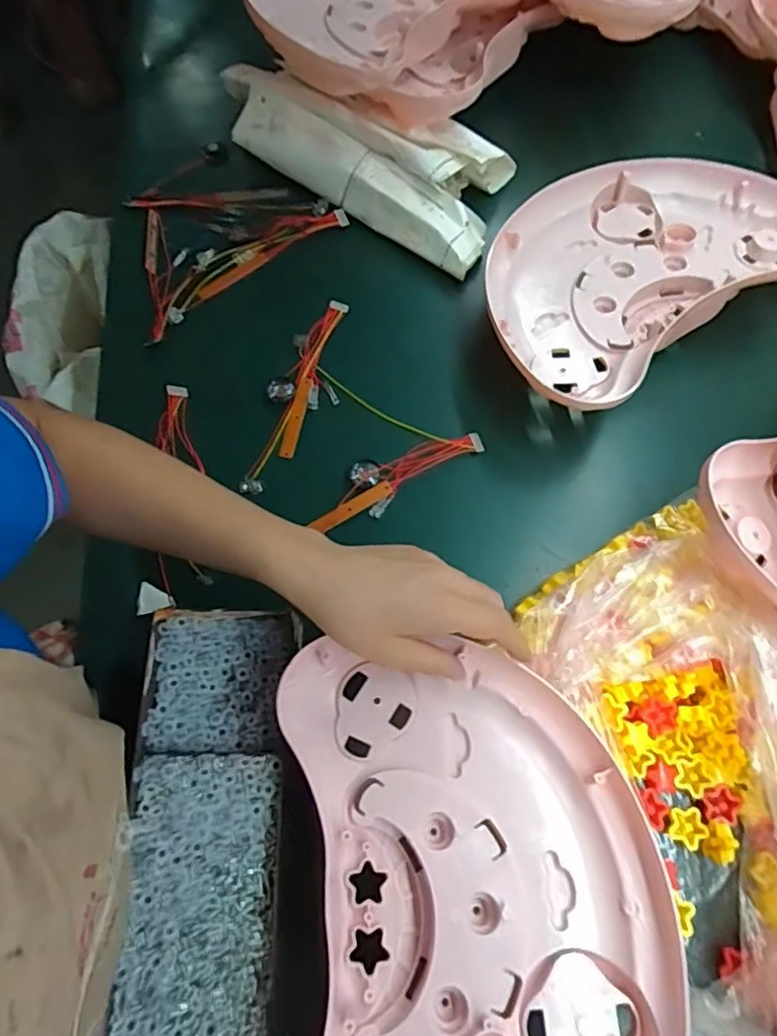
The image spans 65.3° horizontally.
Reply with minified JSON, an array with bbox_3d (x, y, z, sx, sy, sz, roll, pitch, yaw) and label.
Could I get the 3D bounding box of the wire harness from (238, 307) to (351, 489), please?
[{"bbox_3d":[-0.081,-0.118,0.560,0.060,0.013,0.208,11,69,3],"label":"wire harness"}]

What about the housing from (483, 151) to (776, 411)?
[{"bbox_3d":[0.231,-0.239,0.576,0.338,0.065,0.224,-32,73,-13],"label":"housing"}]

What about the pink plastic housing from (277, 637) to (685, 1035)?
[{"bbox_3d":[0.050,0.235,0.352,0.219,0.060,0.308,-2,69,-2],"label":"pink plastic housing"}]

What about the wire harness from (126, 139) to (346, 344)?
[{"bbox_3d":[-0.191,-0.306,0.632,0.230,0.015,0.181,-38,74,-15],"label":"wire harness"}]

